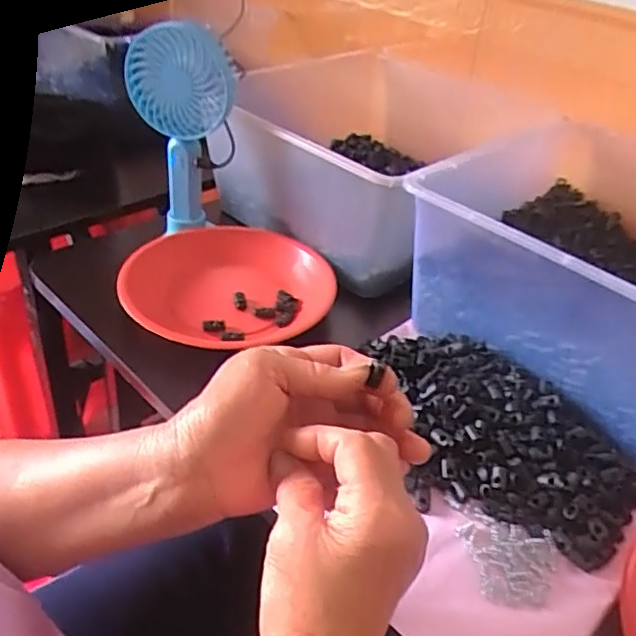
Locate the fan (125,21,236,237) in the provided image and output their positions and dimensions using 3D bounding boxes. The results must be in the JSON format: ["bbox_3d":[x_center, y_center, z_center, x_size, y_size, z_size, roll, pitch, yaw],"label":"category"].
[{"bbox_3d":[-0.128,-0.173,0.605,0.093,0.188,0.034,-2,37,-10],"label":"fan"}]

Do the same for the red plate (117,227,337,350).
[{"bbox_3d":[-0.088,-0.029,0.602,0.191,0.031,0.161,-25,46,-34],"label":"red plate"}]

